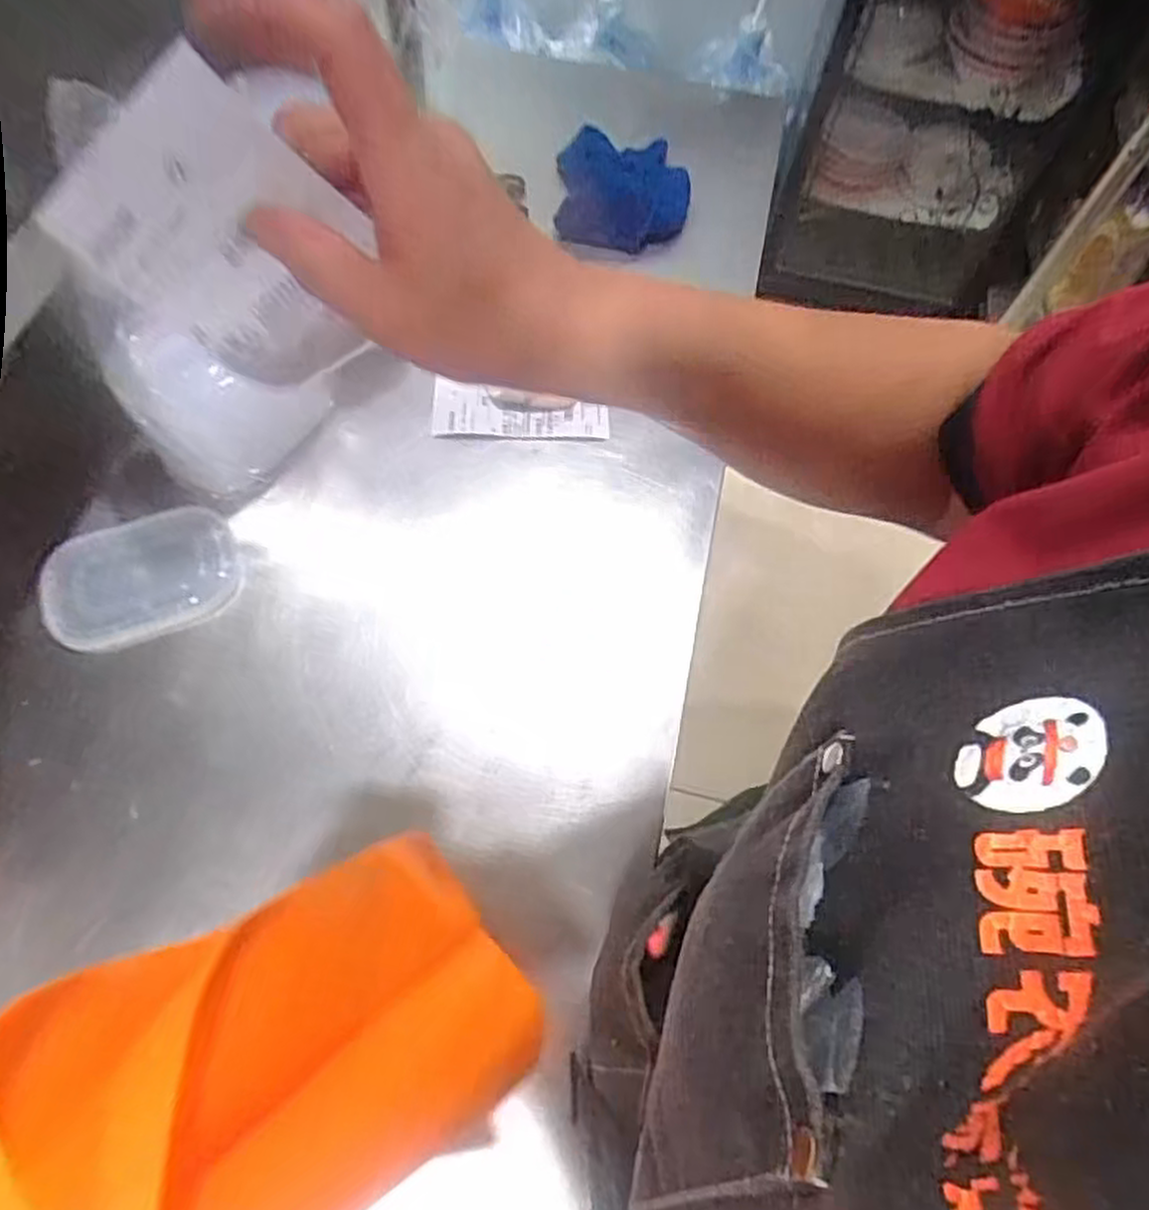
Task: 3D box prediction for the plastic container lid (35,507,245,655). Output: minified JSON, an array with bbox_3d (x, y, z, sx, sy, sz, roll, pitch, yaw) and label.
[{"bbox_3d":[-0.326,-0.020,0.588,0.137,0.018,0.089,-18,66,-12],"label":"plastic container lid"}]

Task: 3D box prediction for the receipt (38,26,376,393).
[{"bbox_3d":[-0.113,-0.117,0.261,0.078,0.092,0.007,-29,45,24],"label":"receipt"}]

